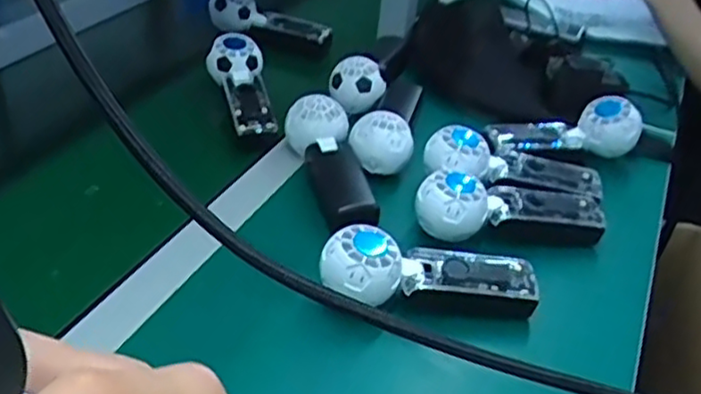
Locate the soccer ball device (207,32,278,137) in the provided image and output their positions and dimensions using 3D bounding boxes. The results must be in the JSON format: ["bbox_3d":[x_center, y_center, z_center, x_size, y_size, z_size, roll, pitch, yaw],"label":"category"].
[{"bbox_3d":[-0.123,-0.132,0.778,0.060,0.045,0.166,-5,38,-15],"label":"soccer ball device"}]

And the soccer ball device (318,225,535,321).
[{"bbox_3d":[0.064,0.059,0.554,0.174,0.055,0.050,1,37,-8],"label":"soccer ball device"}]

